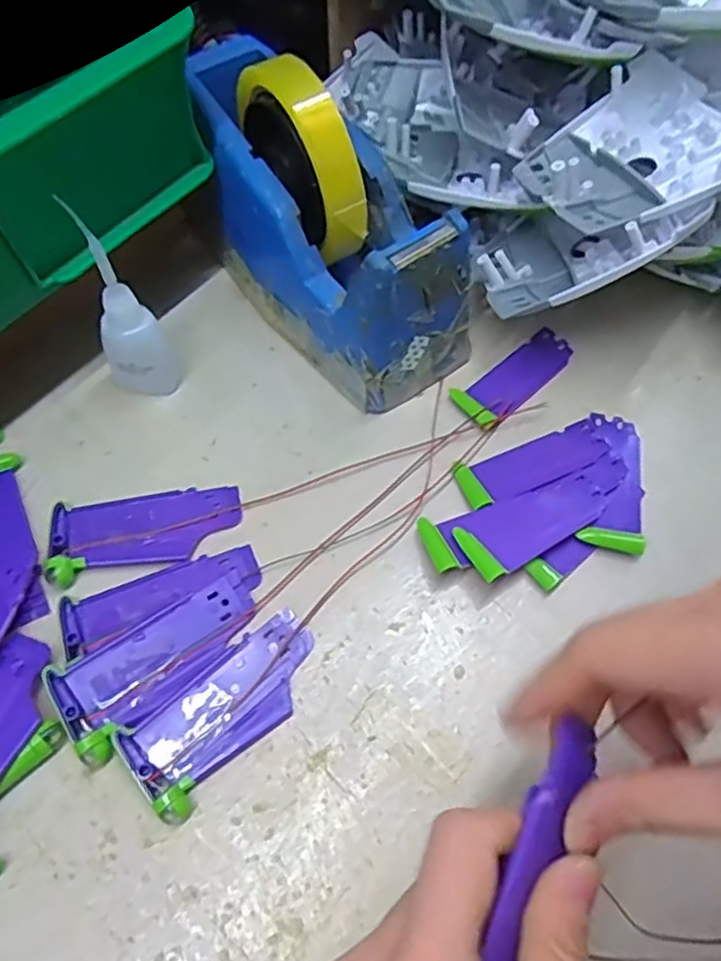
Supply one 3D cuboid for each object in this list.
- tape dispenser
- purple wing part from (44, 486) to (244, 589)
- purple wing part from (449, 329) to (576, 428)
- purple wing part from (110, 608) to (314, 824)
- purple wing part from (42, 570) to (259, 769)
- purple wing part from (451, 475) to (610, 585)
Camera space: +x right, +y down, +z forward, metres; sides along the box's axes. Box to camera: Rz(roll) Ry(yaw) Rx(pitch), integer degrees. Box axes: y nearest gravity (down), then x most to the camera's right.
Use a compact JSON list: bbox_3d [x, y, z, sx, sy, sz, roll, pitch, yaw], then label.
[{"bbox_3d":[-0.023,-0.141,0.360,0.077,0.117,0.182,-30,66,-16],"label":"tape dispenser"},{"bbox_3d":[-0.102,0.024,0.328,0.088,0.007,0.040,-8,61,-5],"label":"purple wing part"},{"bbox_3d":[0.087,-0.058,0.378,0.078,0.004,0.031,-34,66,-18],"label":"purple wing part"},{"bbox_3d":[-0.055,0.096,0.290,0.088,0.010,0.040,-37,67,-19],"label":"purple wing part"},{"bbox_3d":[-0.084,0.077,0.295,0.089,0.012,0.040,-31,66,-16],"label":"purple wing part"},{"bbox_3d":[0.081,0.019,0.329,0.076,0.014,0.033,-29,65,-16],"label":"purple wing part"}]

